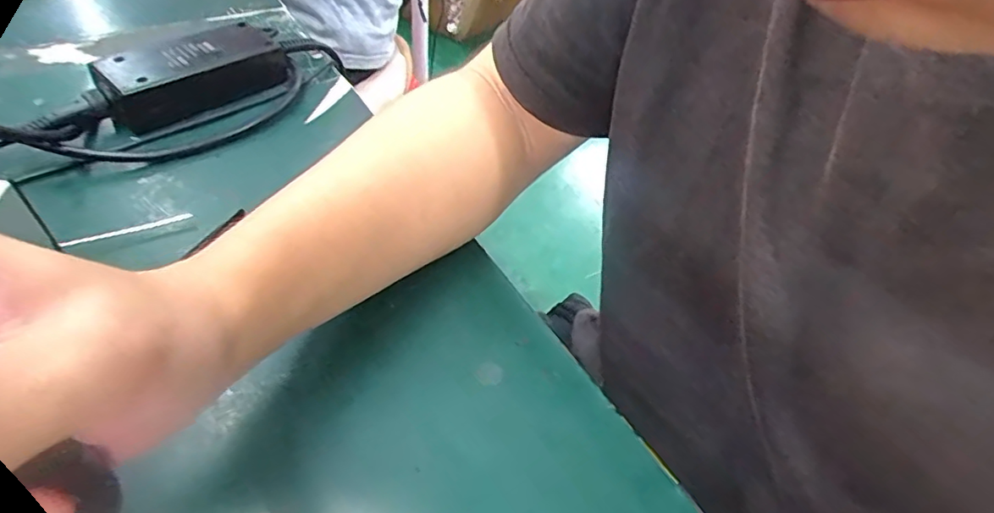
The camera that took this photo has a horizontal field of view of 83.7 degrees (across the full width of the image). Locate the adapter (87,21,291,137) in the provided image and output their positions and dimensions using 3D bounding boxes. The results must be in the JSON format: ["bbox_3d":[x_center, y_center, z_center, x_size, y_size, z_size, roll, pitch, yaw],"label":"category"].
[{"bbox_3d":[-0.212,-0.129,0.398,0.121,0.038,0.053,-30,57,-29],"label":"adapter"}]

